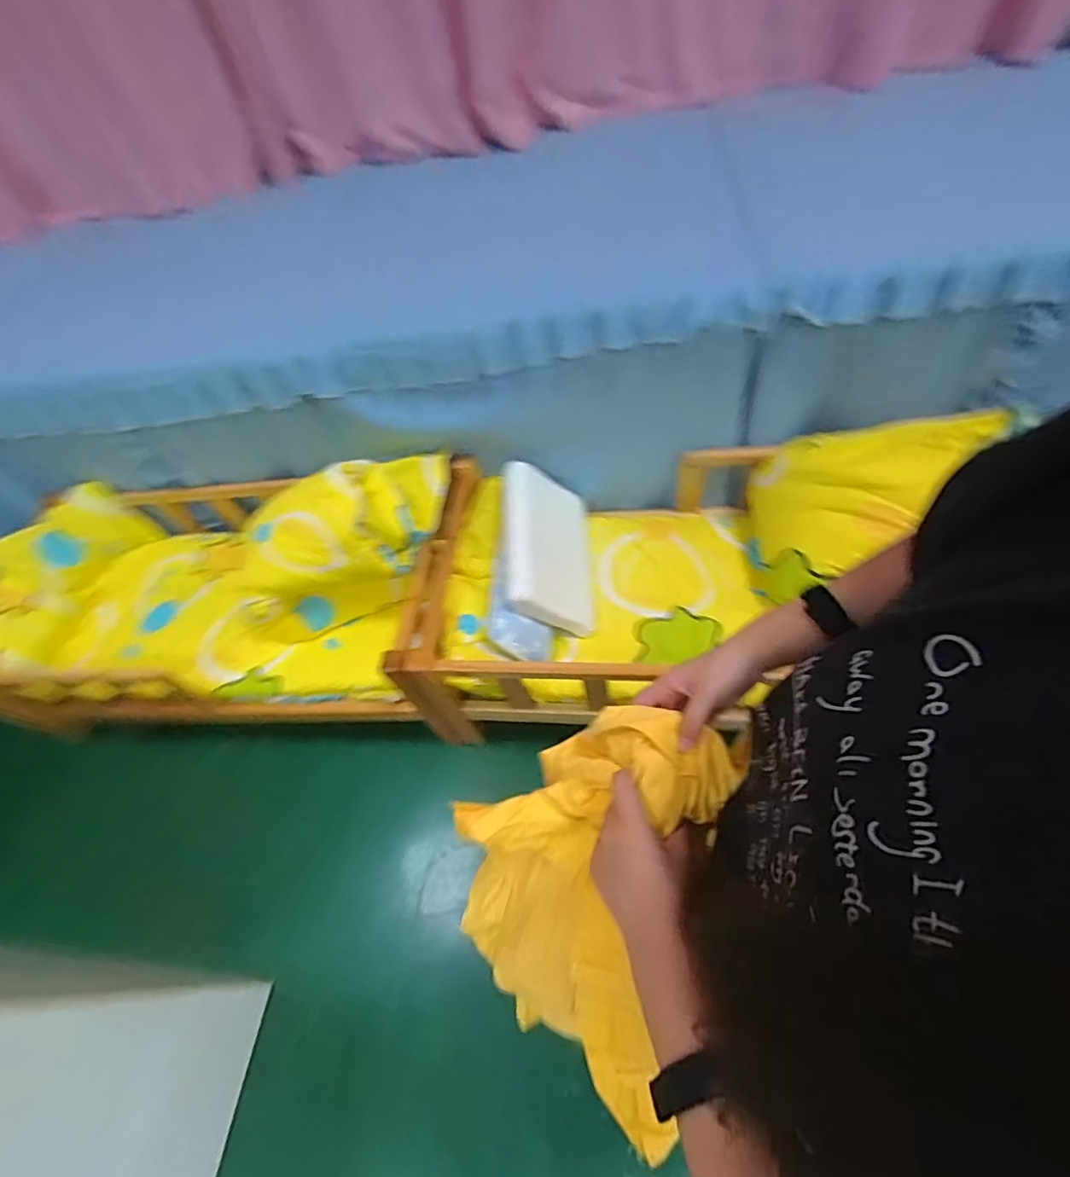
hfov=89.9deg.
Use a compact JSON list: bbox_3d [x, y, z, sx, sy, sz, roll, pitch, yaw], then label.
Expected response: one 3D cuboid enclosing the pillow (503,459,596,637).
[{"bbox_3d":[0.031,-0.119,1.402,0.290,0.075,0.457,20,55,-22],"label":"pillow"}]

